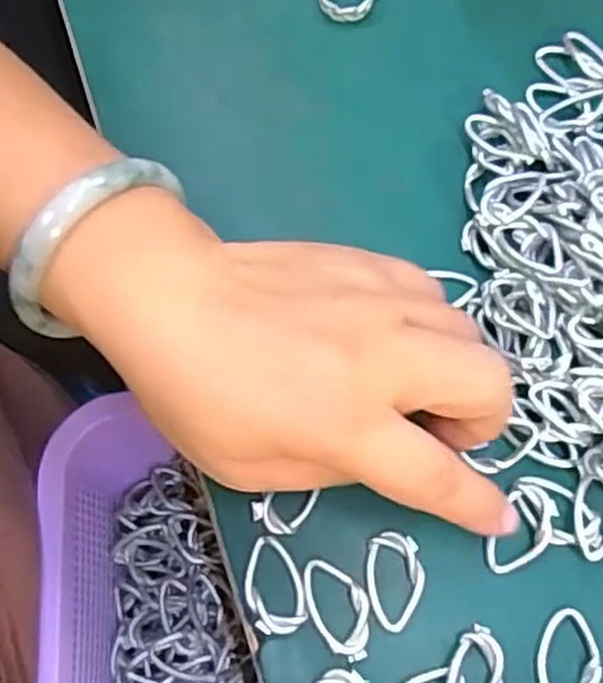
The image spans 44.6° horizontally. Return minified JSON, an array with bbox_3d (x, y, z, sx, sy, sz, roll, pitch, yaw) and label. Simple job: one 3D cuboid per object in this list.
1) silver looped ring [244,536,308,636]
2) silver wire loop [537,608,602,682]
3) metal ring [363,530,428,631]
[{"bbox_3d":[-0.010,0.082,0.248,0.020,0.004,0.031,-7,70,-1],"label":"silver looped ring"},{"bbox_3d":[0.087,0.104,0.239,0.020,0.004,0.031,0,70,1],"label":"silver wire loop"},{"bbox_3d":[0.032,0.081,0.248,0.019,0.004,0.031,-7,70,-1],"label":"metal ring"}]

